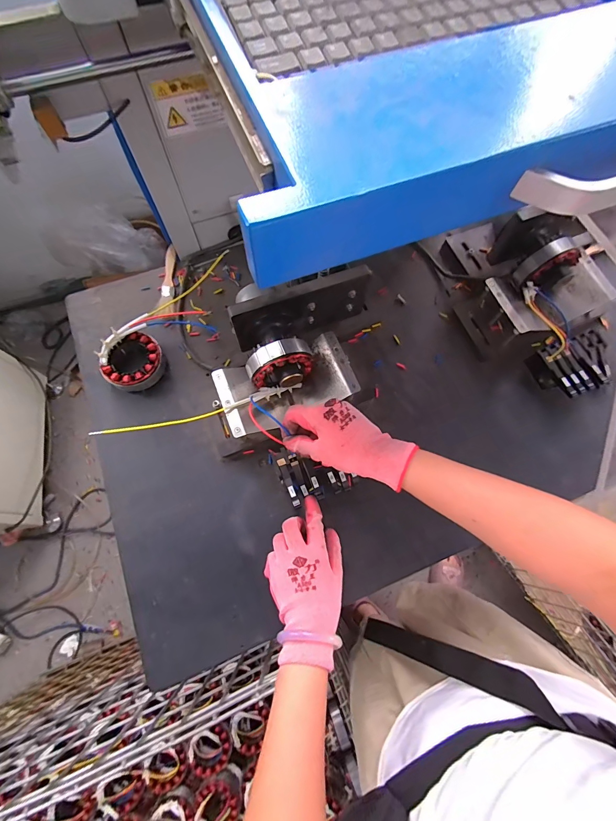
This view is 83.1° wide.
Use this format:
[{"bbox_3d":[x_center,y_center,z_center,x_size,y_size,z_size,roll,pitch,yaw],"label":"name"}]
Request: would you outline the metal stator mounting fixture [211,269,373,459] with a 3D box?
[{"bbox_3d":[-0.017,-0.062,0.483,0.274,0.125,0.174,-20,73,-7],"label":"metal stator mounting fixture"}]

